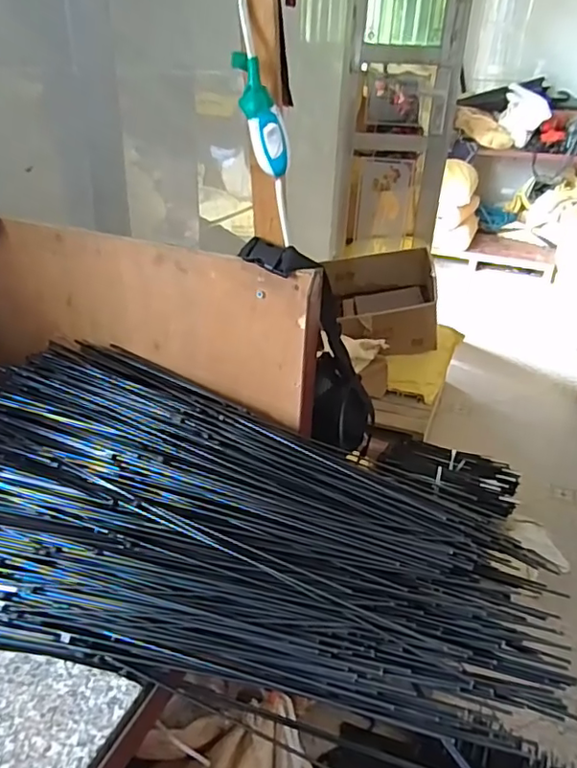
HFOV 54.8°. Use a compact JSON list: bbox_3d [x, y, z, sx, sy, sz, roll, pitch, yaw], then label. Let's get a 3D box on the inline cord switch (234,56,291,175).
[{"bbox_3d":[-0.024,-0.250,0.520,0.031,0.107,0.021,-7,21,32],"label":"inline cord switch"}]

